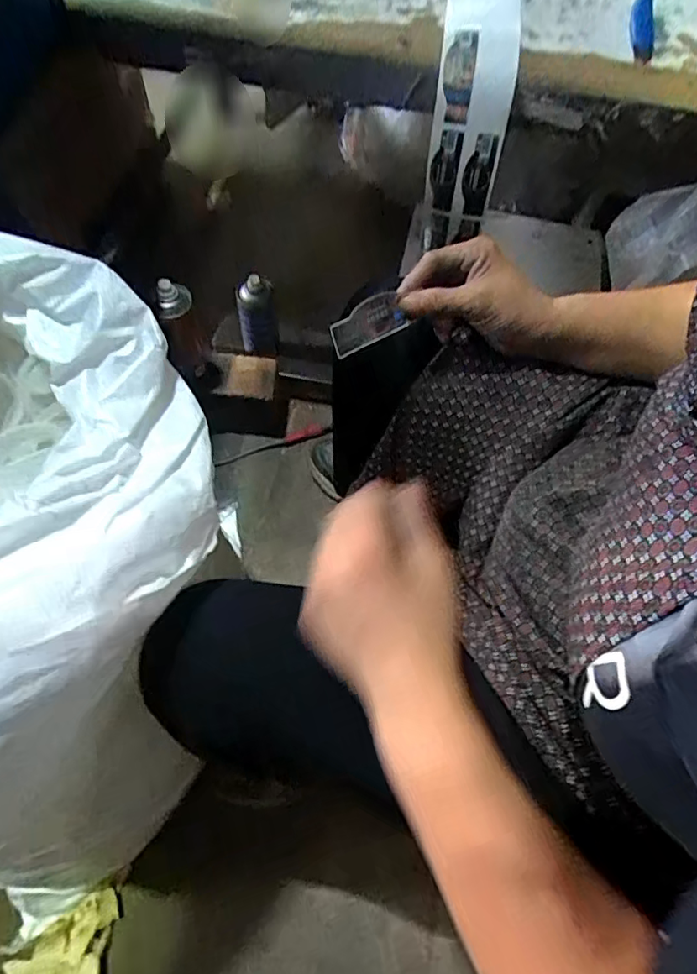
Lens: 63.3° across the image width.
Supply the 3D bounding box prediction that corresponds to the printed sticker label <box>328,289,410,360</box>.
[{"bbox_3d":[0.014,-0.122,0.420,0.068,0.033,0.008,-34,44,-25],"label":"printed sticker label"}]

